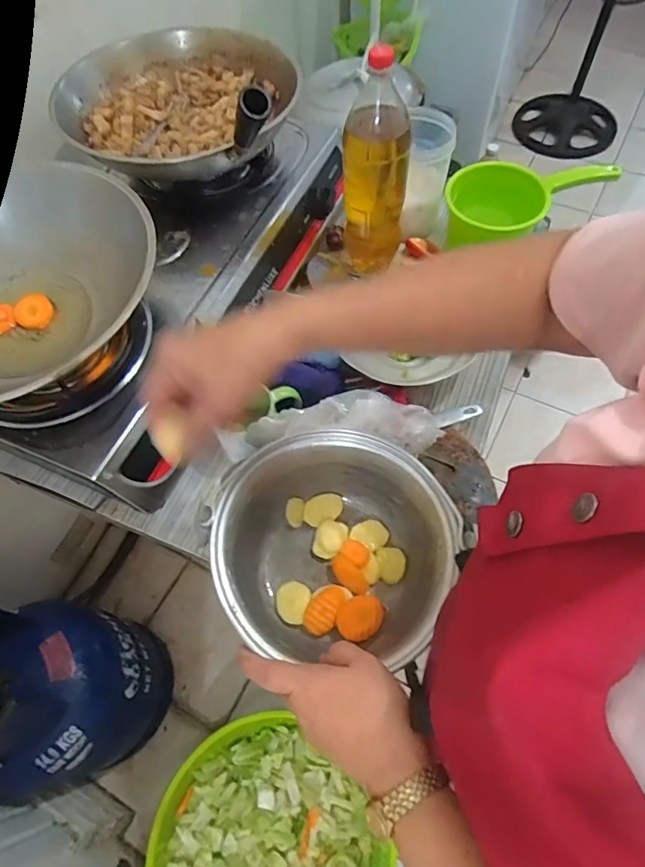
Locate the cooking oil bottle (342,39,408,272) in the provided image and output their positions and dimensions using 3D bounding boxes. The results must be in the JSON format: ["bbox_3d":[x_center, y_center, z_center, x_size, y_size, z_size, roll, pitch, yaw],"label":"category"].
[{"bbox_3d":[0.075,-0.368,0.710,0.091,0.298,0.076,2,62,4],"label":"cooking oil bottle"}]

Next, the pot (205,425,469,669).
[{"bbox_3d":[0.011,0.121,0.499,0.211,0.134,0.206,-1,62,3],"label":"pot"}]

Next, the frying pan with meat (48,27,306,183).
[{"bbox_3d":[-0.208,-0.503,0.709,0.327,0.129,0.337,5,63,6],"label":"frying pan with meat"}]

